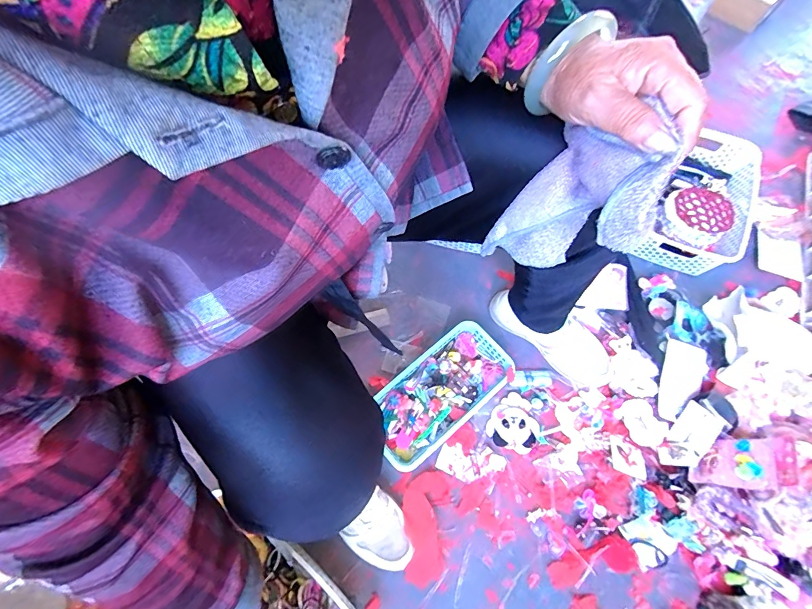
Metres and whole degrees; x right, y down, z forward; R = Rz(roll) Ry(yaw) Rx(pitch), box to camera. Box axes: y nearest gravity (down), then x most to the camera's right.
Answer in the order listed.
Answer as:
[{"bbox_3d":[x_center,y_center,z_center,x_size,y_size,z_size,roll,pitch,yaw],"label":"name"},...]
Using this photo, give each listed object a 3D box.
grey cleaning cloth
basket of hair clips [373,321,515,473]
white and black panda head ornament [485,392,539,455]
[{"bbox_3d":[0.131,-0.075,0.319,0.082,0.174,0.048,42,74,-6],"label":"grey cleaning cloth"},{"bbox_3d":[0.057,0.152,0.676,0.261,0.047,0.133,-39,72,-13],"label":"basket of hair clips"},{"bbox_3d":[0.188,0.204,0.669,0.082,0.016,0.090,0,68,1],"label":"white and black panda head ornament"}]

